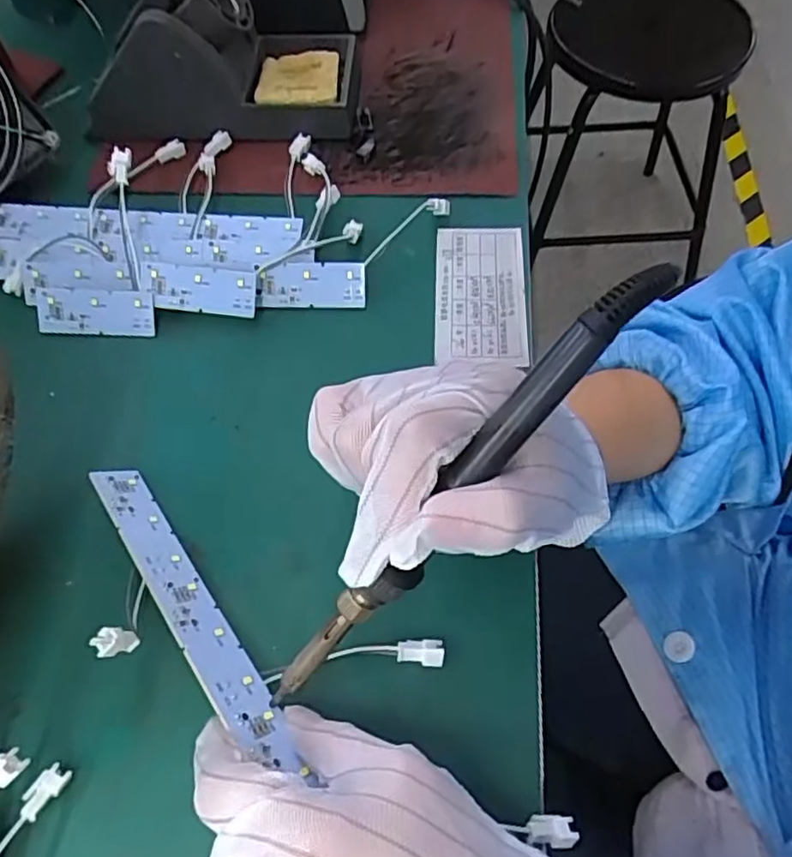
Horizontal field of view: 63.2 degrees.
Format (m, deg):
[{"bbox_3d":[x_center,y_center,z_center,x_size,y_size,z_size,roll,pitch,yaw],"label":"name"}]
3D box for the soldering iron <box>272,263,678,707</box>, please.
[{"bbox_3d":[0.018,0.027,0.219,0.015,0.016,0.200,45,108,22],"label":"soldering iron"}]

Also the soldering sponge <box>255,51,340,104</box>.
[{"bbox_3d":[-0.067,-0.237,0.440,0.053,0.013,0.052,1,61,2],"label":"soldering sponge"}]

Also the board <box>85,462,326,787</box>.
[{"bbox_3d":[-0.087,0.074,0.272,0.024,0.005,0.160,-3,43,-49],"label":"board"}]

